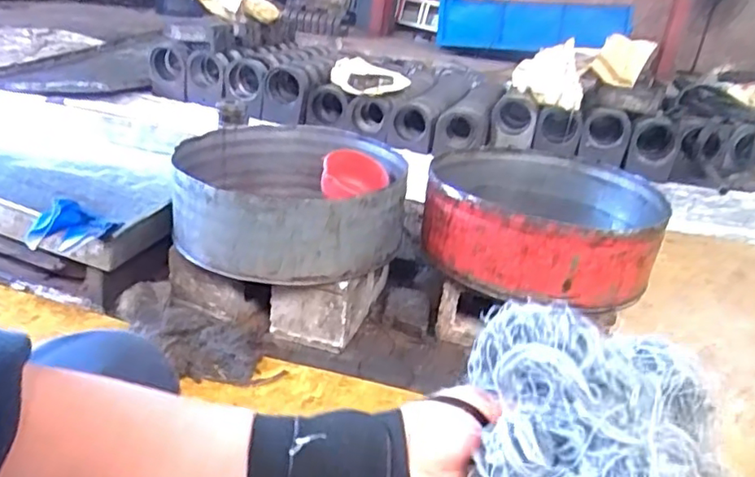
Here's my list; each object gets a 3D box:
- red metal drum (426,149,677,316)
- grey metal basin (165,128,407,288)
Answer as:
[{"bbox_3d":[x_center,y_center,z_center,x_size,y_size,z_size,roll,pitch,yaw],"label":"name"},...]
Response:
[{"bbox_3d":[0.376,-0.051,1.406,0.540,0.175,0.506,15,26,17],"label":"red metal drum"},{"bbox_3d":[-0.207,-0.108,1.420,0.509,0.188,0.550,6,24,-3],"label":"grey metal basin"}]

